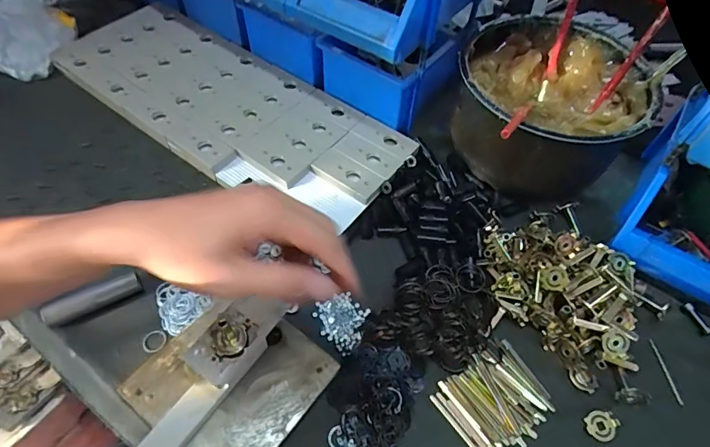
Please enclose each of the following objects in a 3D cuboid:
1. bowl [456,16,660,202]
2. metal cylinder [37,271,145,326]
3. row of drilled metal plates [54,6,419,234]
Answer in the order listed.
[{"bbox_3d":[0.247,-0.156,0.579,0.225,0.113,0.234,20,58,12],"label":"bowl"},{"bbox_3d":[-0.277,0.079,0.461,0.095,0.017,0.017,-23,60,-16],"label":"metal cylinder"},{"bbox_3d":[-0.197,-0.183,0.642,0.545,0.010,0.205,33,60,18],"label":"row of drilled metal plates"}]

